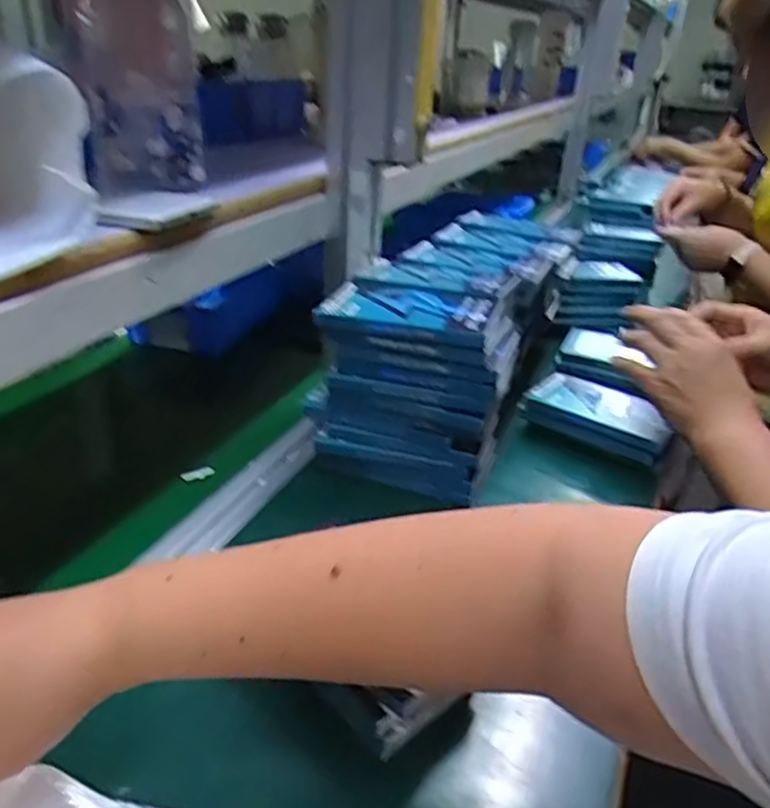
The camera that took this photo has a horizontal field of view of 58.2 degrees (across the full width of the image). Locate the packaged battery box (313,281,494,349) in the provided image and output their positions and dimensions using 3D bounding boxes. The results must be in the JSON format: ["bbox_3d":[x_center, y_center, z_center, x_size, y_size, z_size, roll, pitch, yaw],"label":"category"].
[{"bbox_3d":[0.018,-0.074,0.548,0.130,0.015,0.084,12,29,16],"label":"packaged battery box"}]

